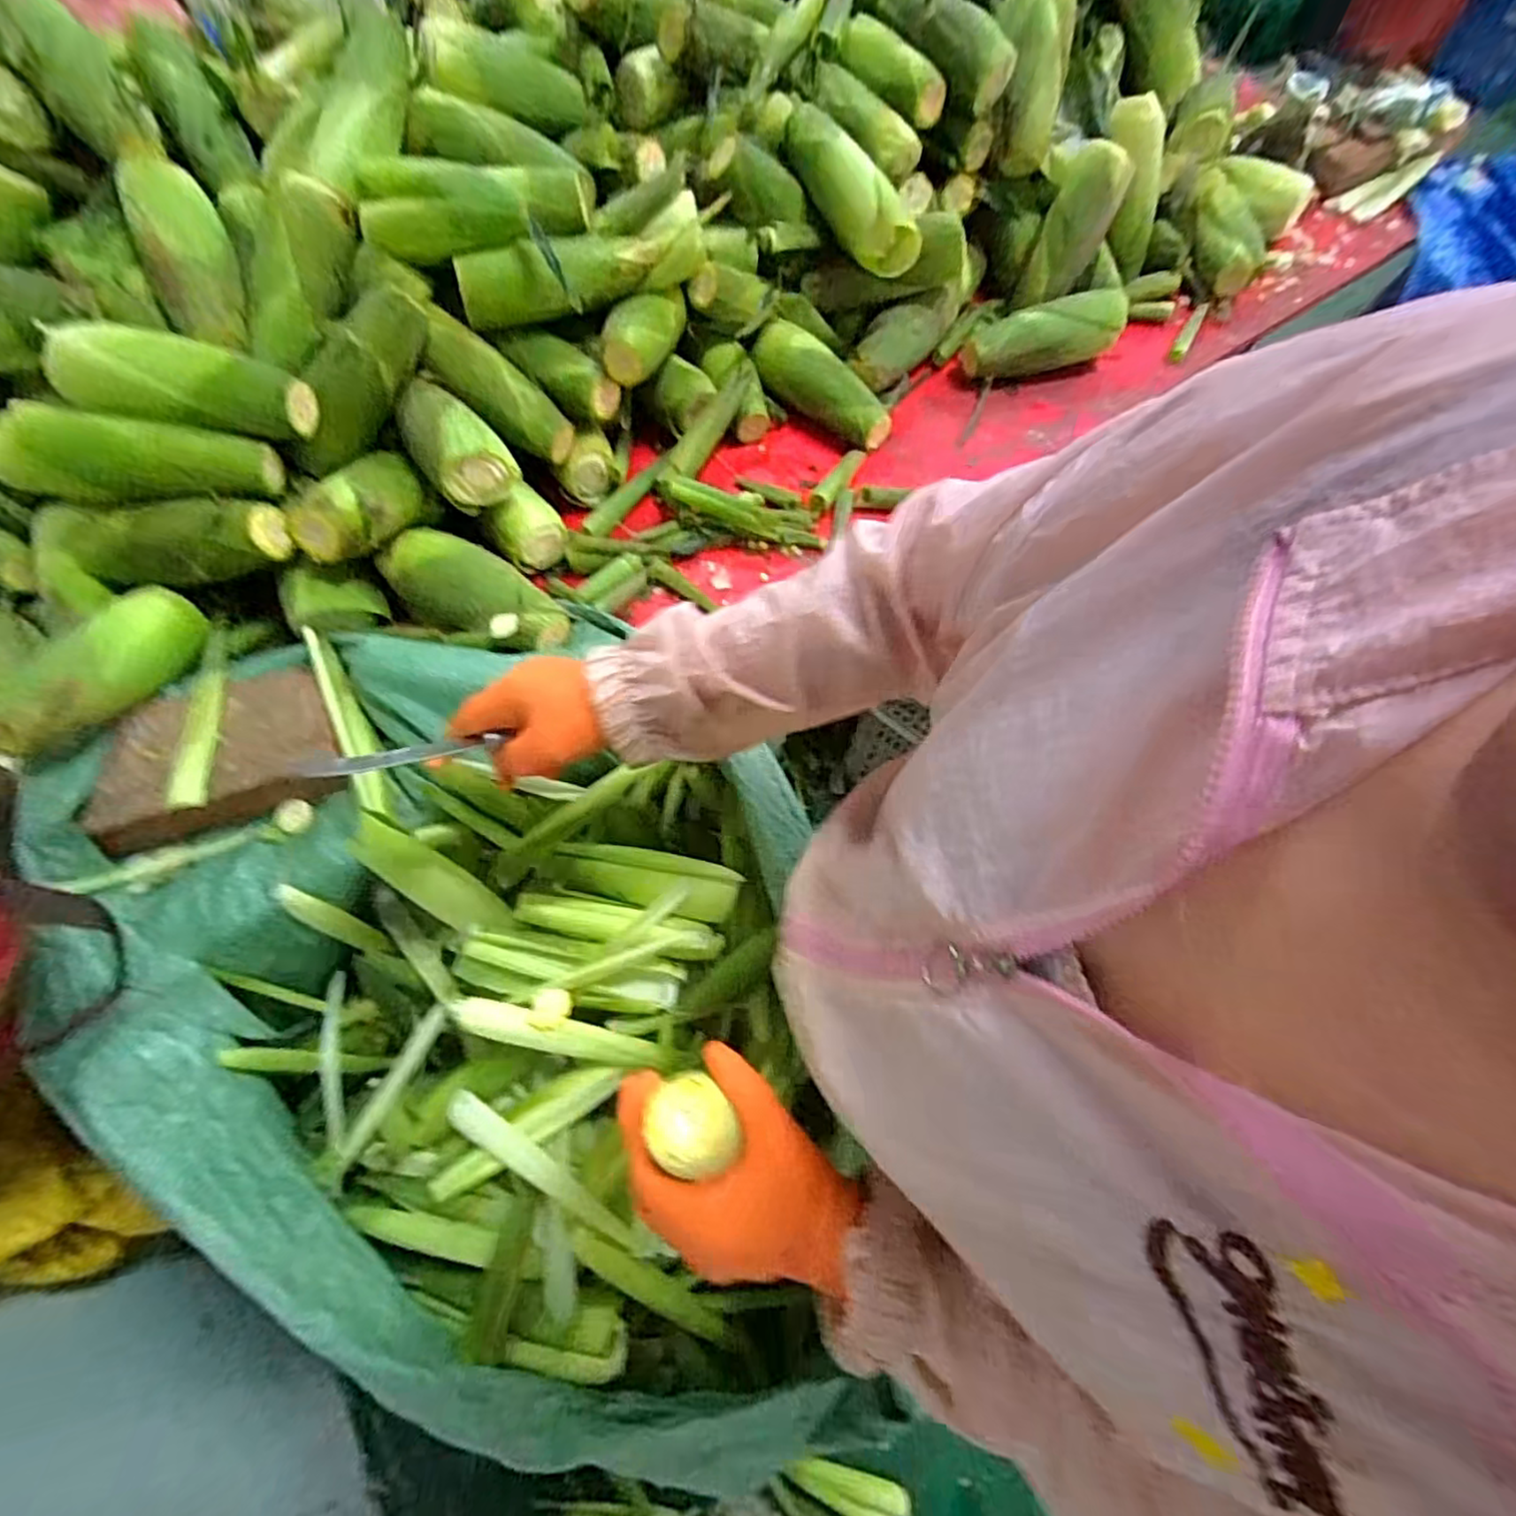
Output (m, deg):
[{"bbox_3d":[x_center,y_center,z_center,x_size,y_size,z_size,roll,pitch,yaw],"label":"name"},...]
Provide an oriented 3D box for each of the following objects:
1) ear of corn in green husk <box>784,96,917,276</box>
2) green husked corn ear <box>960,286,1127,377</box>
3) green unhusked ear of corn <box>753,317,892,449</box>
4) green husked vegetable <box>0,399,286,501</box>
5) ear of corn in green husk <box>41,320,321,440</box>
[{"bbox_3d":[0.101,-0.649,0.760,0.061,0.068,0.224,-28,69,-14],"label":"ear of corn in green husk"},{"bbox_3d":[0.363,-0.549,0.851,0.206,0.063,0.091,-12,66,-7],"label":"green husked corn ear"},{"bbox_3d":[0.080,-0.450,0.805,0.197,0.049,0.065,40,69,1],"label":"green unhusked ear of corn"},{"bbox_3d":[-0.539,-0.266,0.586,0.203,0.055,0.062,-5,65,-21],"label":"green husked vegetable"},{"bbox_3d":[-0.502,-0.329,0.581,0.198,0.062,0.079,8,65,2],"label":"ear of corn in green husk"}]

